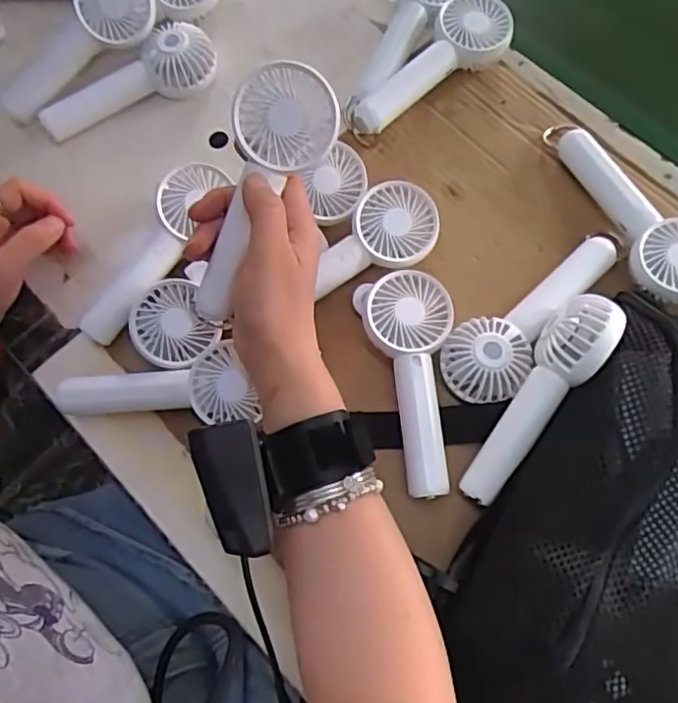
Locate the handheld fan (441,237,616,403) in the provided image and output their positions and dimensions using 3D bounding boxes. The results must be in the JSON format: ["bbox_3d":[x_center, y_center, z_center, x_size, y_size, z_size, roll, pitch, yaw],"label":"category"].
[{"bbox_3d":[0.126,-0.028,0.410,0.052,0.026,0.144,39,77,13],"label":"handheld fan"}]

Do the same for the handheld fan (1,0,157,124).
[{"bbox_3d":[-0.204,-0.237,0.479,0.143,0.030,0.056,-36,71,12],"label":"handheld fan"}]

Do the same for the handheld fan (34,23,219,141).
[{"bbox_3d":[-0.165,-0.209,0.486,0.144,0.037,0.046,-27,73,-7],"label":"handheld fan"}]

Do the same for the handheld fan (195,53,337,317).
[{"bbox_3d":[-0.048,-0.086,0.355,0.054,0.031,0.146,30,105,13],"label":"handheld fan"}]

